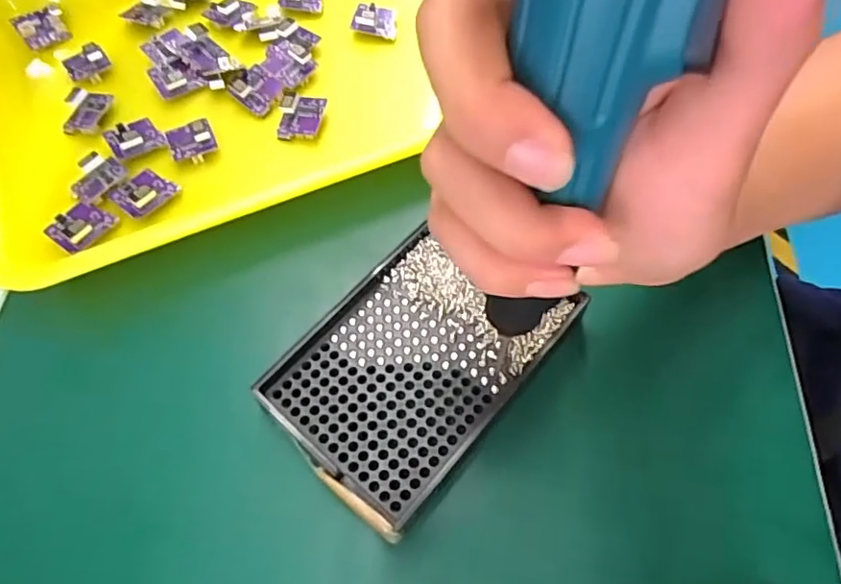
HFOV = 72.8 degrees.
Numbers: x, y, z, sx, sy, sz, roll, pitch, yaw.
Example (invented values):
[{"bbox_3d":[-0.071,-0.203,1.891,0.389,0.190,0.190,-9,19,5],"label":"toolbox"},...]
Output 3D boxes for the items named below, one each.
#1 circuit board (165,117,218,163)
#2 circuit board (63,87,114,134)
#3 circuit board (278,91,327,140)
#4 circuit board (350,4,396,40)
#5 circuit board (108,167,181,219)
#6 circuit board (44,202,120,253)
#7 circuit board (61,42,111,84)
[{"bbox_3d":[-0.134,-0.090,0.329,0.025,0.011,0.030,-23,64,-12],"label":"circuit board"},{"bbox_3d":[-0.204,-0.112,0.347,0.026,0.008,0.027,6,62,3],"label":"circuit board"},{"bbox_3d":[-0.071,-0.105,0.338,0.023,0.017,0.028,11,63,6],"label":"circuit board"},{"bbox_3d":[-0.030,-0.183,0.380,0.028,0.010,0.023,7,62,4],"label":"circuit board"},{"bbox_3d":[-0.152,-0.057,0.310,0.031,0.010,0.028,30,66,15],"label":"circuit board"},{"bbox_3d":[-0.181,-0.037,0.301,0.028,0.009,0.028,25,65,13],"label":"circuit board"},{"bbox_3d":[-0.215,-0.148,0.366,0.025,0.004,0.031,-36,67,-17],"label":"circuit board"}]

